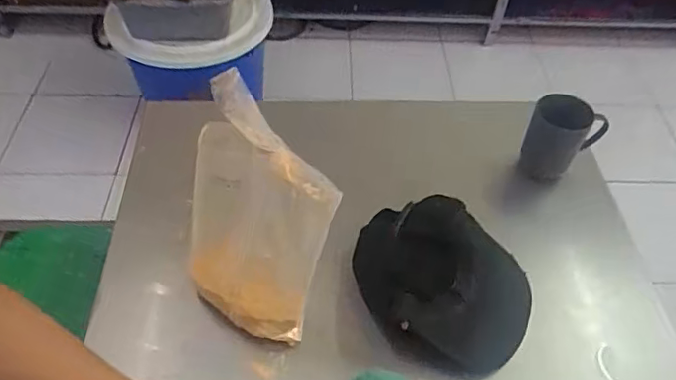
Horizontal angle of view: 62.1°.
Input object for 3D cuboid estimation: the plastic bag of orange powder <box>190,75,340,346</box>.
[{"bbox_3d":[-0.085,0.040,0.581,0.157,0.273,0.025,30,38,16],"label":"plastic bag of orange powder"}]

